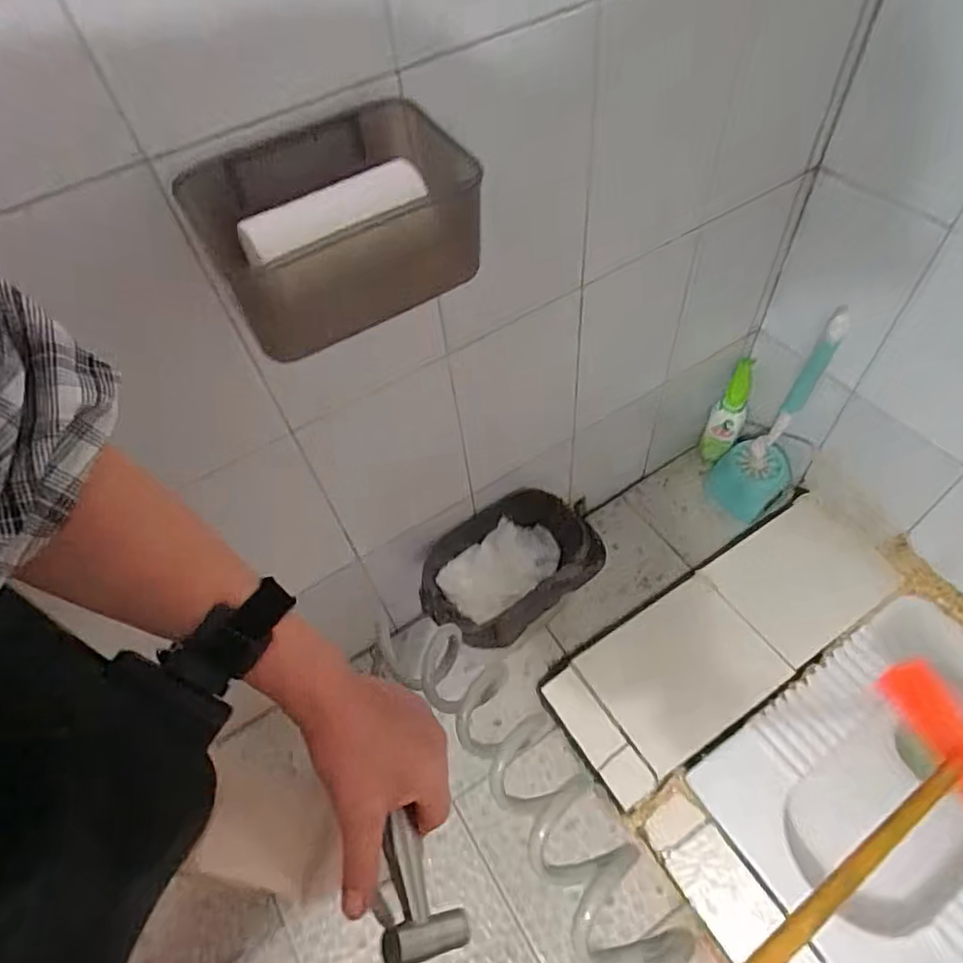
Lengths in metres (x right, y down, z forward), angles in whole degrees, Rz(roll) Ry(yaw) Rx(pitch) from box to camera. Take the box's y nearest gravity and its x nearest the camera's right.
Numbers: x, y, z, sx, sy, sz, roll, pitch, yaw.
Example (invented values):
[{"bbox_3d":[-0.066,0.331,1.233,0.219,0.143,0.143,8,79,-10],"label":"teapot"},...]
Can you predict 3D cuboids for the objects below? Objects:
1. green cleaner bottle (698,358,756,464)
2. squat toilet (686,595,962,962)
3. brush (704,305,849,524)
[{"bbox_3d":[0.491,-0.133,1.214,0.063,0.241,0.041,22,37,18],"label":"green cleaner bottle"},{"bbox_3d":[0.667,0.527,0.999,0.542,0.236,0.429,-29,58,-17],"label":"squat toilet"},{"bbox_3d":[0.510,-0.099,1.062,0.136,0.458,0.111,32,62,23],"label":"brush"}]

